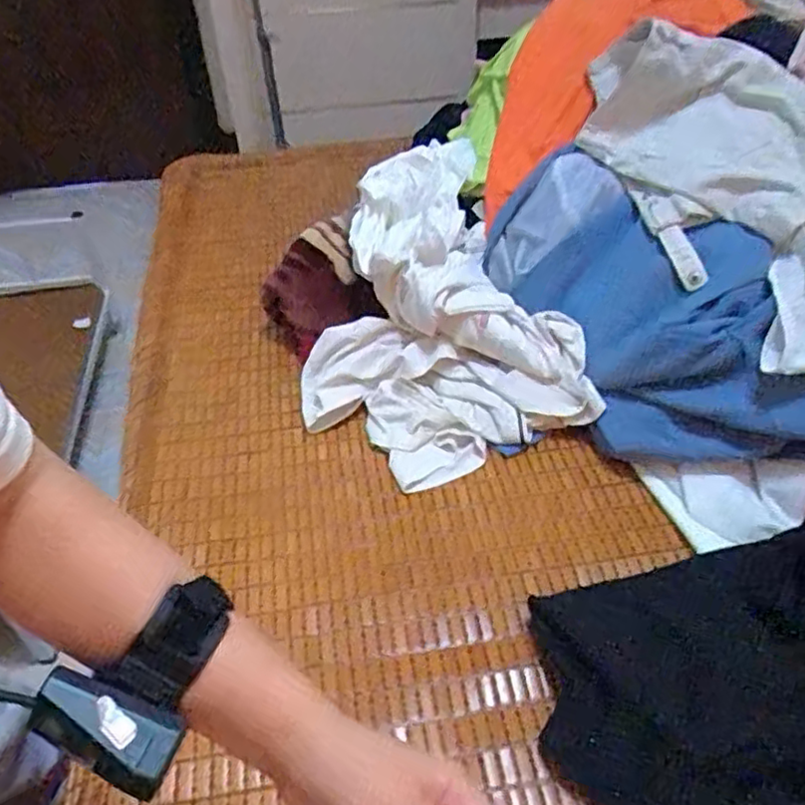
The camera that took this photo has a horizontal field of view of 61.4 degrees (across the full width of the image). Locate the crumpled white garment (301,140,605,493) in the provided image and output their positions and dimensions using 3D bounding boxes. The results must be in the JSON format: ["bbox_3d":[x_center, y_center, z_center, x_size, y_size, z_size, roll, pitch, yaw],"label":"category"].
[{"bbox_3d":[0.016,-0.126,0.884,0.321,0.207,0.423,-14,43,-13],"label":"crumpled white garment"}]

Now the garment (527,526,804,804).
[{"bbox_3d":[0.289,0.232,0.561,0.322,0.099,0.265,-10,43,-8],"label":"garment"}]

